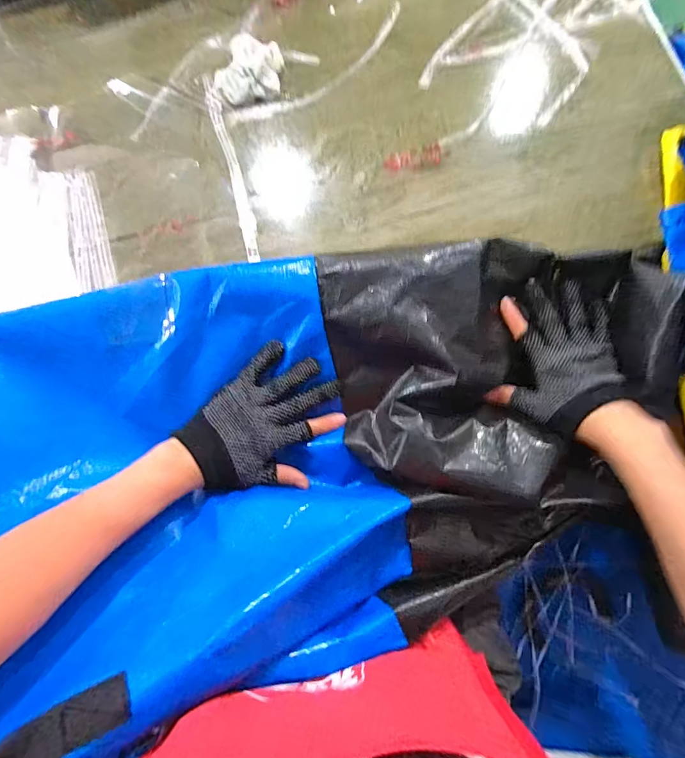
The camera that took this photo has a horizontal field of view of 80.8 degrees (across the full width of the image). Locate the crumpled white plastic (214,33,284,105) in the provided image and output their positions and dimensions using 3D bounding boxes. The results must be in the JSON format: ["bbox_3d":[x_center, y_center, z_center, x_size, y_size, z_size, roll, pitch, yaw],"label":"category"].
[{"bbox_3d":[-0.109,-0.366,0.473,0.083,0.028,0.060,-22,80,-3],"label":"crumpled white plastic"}]

